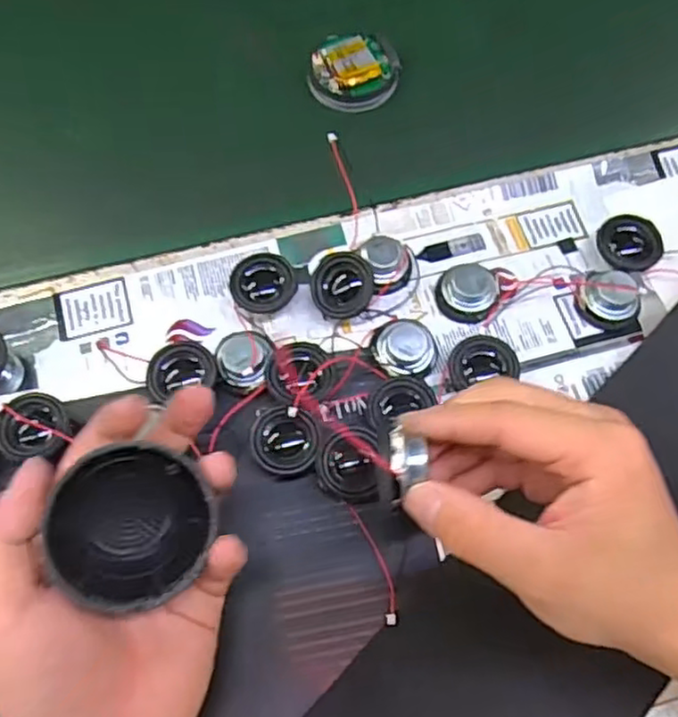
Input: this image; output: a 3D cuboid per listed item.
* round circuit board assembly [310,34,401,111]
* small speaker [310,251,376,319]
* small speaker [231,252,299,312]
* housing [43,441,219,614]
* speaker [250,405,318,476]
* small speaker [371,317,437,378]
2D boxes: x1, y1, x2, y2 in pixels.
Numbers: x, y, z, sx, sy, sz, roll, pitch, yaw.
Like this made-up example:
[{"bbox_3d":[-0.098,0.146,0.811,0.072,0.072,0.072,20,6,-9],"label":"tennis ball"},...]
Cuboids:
[{"bbox_3d":[0.011,-0.193,0.462,0.059,0.019,0.049,0,66,1],"label":"round circuit board assembly"},{"bbox_3d":[0.002,-0.040,0.379,0.034,0.012,0.034,1,97,12],"label":"small speaker"},{"bbox_3d":[-0.042,-0.042,0.384,0.035,0.013,0.031,-18,100,-4],"label":"small speaker"},{"bbox_3d":[-0.079,0.063,0.264,0.058,0.025,0.057,-4,66,-1],"label":"housing"},{"bbox_3d":[-0.027,0.042,0.348,0.032,0.011,0.031,0,66,0],"label":"speaker"},{"bbox_3d":[0.036,-0.007,0.371,0.035,0.017,0.034,0,66,0],"label":"small speaker"}]

